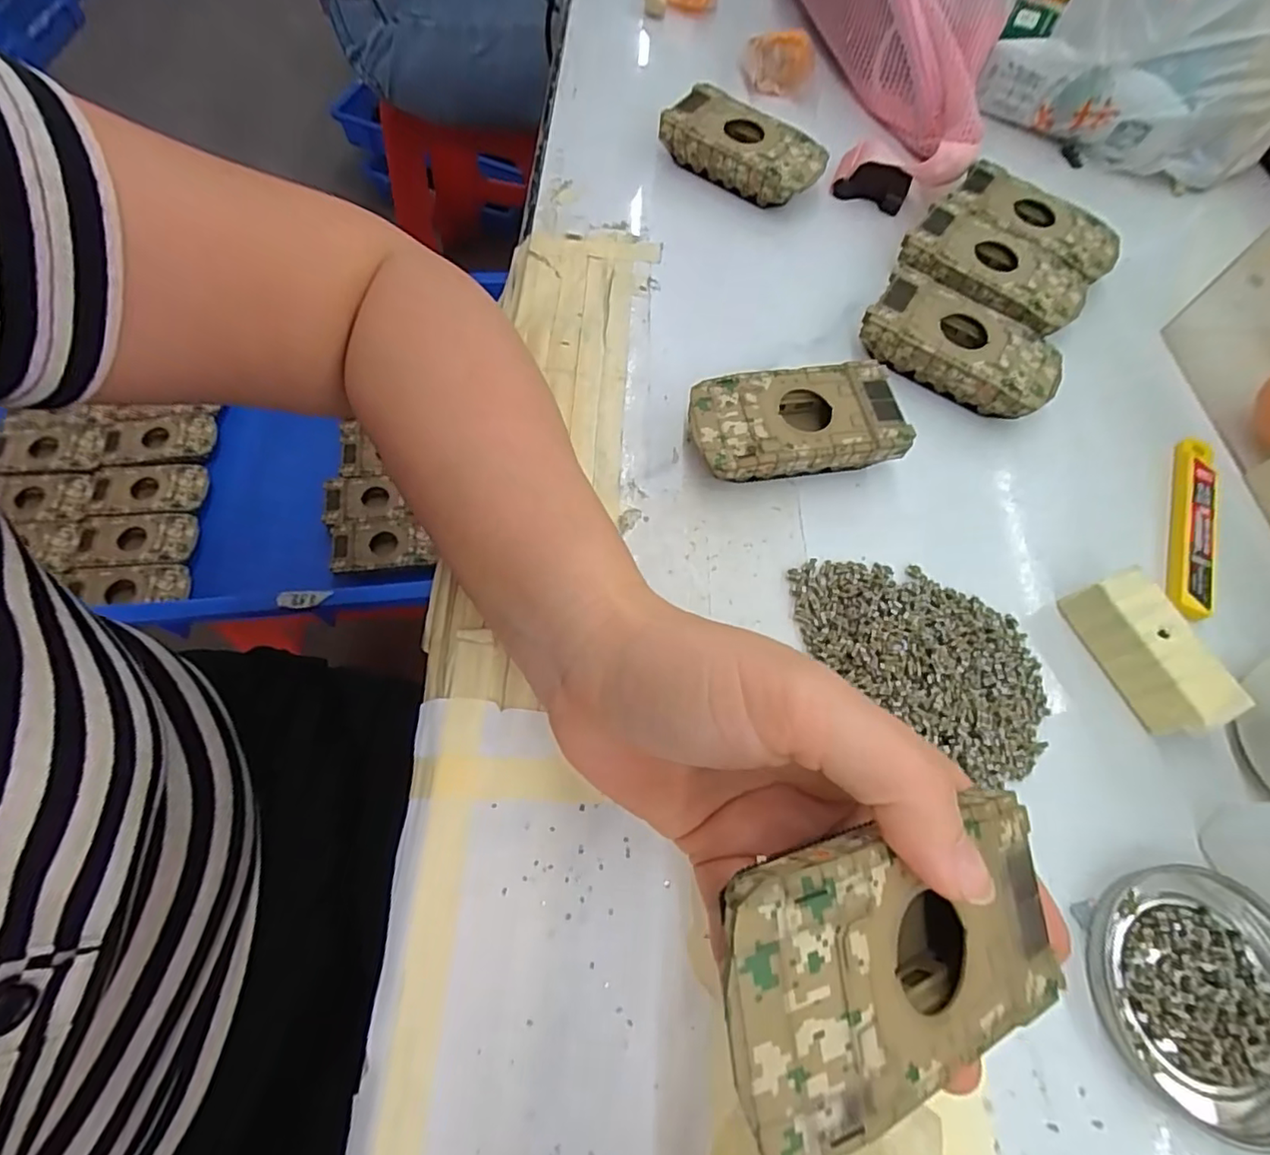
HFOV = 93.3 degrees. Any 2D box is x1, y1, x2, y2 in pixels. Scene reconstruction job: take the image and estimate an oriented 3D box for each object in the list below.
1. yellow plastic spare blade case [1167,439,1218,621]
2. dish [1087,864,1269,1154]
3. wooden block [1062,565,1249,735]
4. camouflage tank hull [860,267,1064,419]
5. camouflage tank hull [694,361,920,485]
[{"bbox_3d":[0.268,-0.026,0.288,0.018,0.005,0.104,23,66,7],"label":"yellow plastic spare blade case"},{"bbox_3d":[0.204,0.147,0.208,0.082,0.009,0.077,1,65,-3],"label":"dish"},{"bbox_3d":[0.213,0.032,0.251,0.026,0.026,0.064,-22,69,-13],"label":"wooden block"},{"bbox_3d":[0.168,-0.119,0.312,0.096,0.027,0.050,28,67,9],"label":"camouflage tank hull"},{"bbox_3d":[0.075,-0.071,0.285,0.096,0.026,0.049,-8,66,-7],"label":"camouflage tank hull"}]

